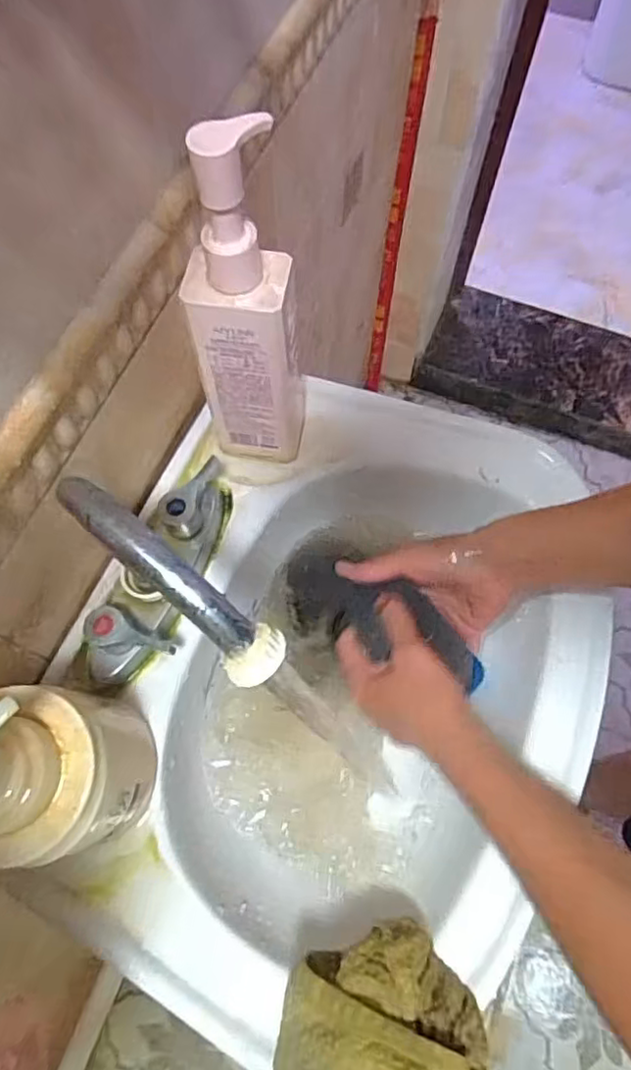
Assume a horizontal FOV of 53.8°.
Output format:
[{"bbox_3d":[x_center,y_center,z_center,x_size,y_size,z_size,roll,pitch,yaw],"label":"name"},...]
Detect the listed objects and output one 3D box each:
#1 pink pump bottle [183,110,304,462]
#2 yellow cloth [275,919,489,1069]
[{"bbox_3d":[-0.045,-0.142,0.434,0.077,0.284,0.056,4,62,-1],"label":"pink pump bottle"},{"bbox_3d":[0.039,0.302,0.362,0.119,0.072,0.102,-14,70,-6],"label":"yellow cloth"}]

